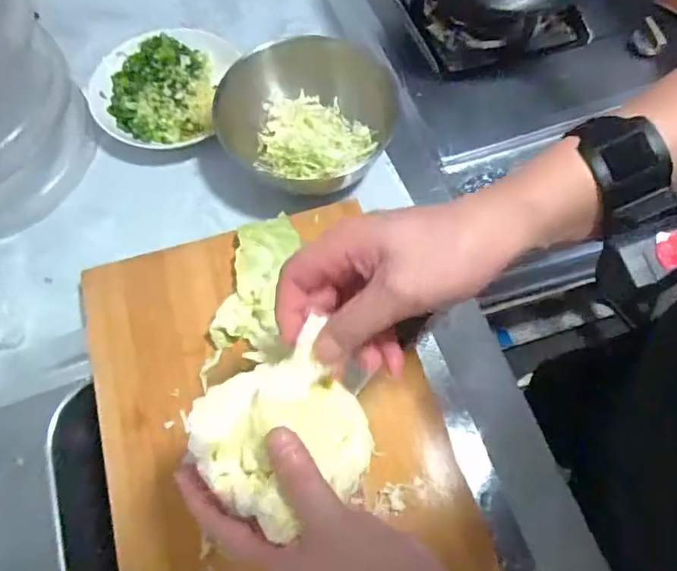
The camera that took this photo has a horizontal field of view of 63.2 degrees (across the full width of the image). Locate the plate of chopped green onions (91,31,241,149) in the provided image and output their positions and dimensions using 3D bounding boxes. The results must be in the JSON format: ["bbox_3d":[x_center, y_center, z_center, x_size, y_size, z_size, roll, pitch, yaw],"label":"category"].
[{"bbox_3d":[-0.196,-0.229,0.629,0.171,0.042,0.153,-24,66,-11],"label":"plate of chopped green onions"}]

